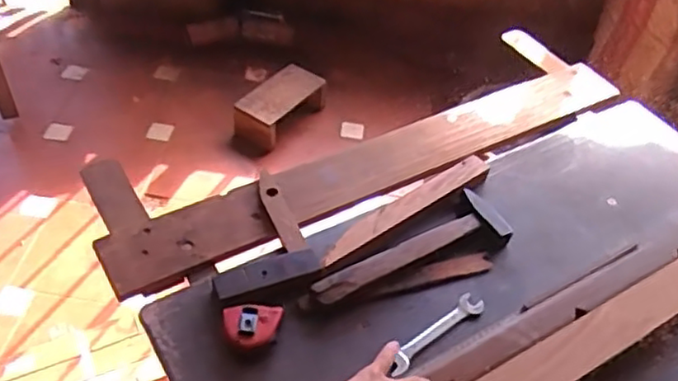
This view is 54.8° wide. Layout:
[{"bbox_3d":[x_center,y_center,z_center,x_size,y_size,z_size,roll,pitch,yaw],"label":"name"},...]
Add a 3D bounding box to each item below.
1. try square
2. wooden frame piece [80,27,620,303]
[{"bbox_3d":[-0.111,0.057,0.838,0.126,0.033,0.172,-13,51,-18],"label":"try square"},{"bbox_3d":[0.061,-0.086,1.028,0.901,0.041,0.263,-22,51,-26],"label":"wooden frame piece"}]

